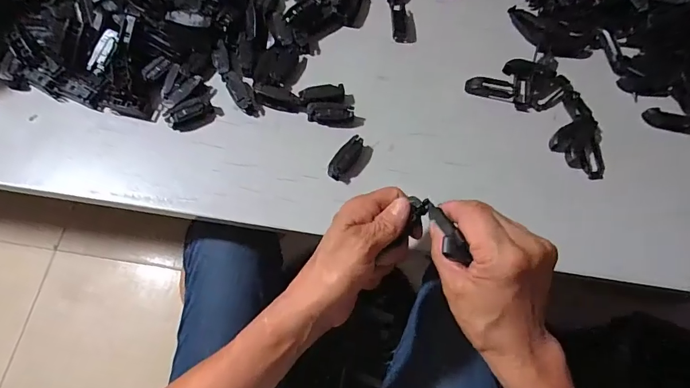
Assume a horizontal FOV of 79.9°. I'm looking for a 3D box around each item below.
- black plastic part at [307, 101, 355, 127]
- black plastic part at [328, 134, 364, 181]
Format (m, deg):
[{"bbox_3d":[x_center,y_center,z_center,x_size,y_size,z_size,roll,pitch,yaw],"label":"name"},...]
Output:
[{"bbox_3d":[-0.015,-0.084,0.431,0.047,0.016,0.018,5,69,0],"label":"black plastic part"},{"bbox_3d":[0.001,-0.036,0.414,0.017,0.020,0.048,35,72,10],"label":"black plastic part"}]

